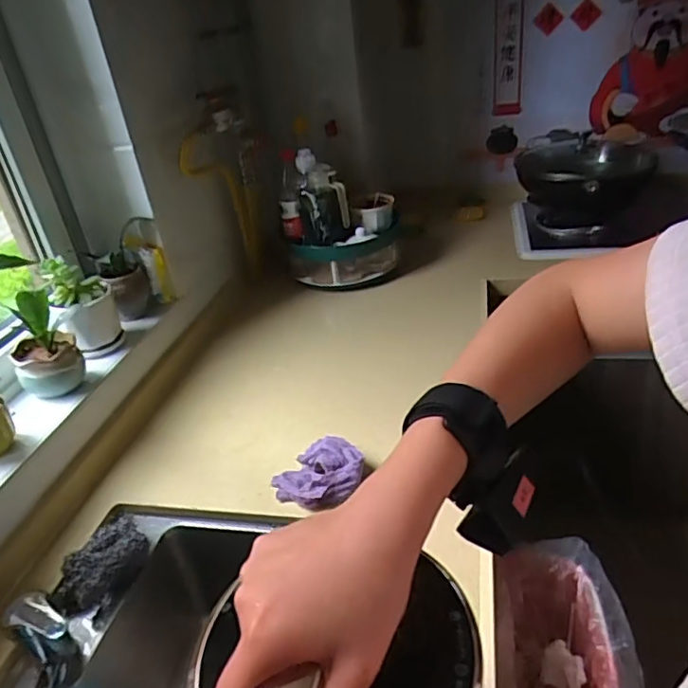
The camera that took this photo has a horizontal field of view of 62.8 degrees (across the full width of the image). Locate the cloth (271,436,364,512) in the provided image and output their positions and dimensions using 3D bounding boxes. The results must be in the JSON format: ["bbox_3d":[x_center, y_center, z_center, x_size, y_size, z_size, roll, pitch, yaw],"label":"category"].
[{"bbox_3d":[-0.037,0.184,0.794,0.127,0.057,0.116,-9,30,-6],"label":"cloth"}]

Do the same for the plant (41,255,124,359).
[{"bbox_3d":[-0.433,-0.060,0.946,0.095,0.153,0.093,-19,33,-23],"label":"plant"}]

